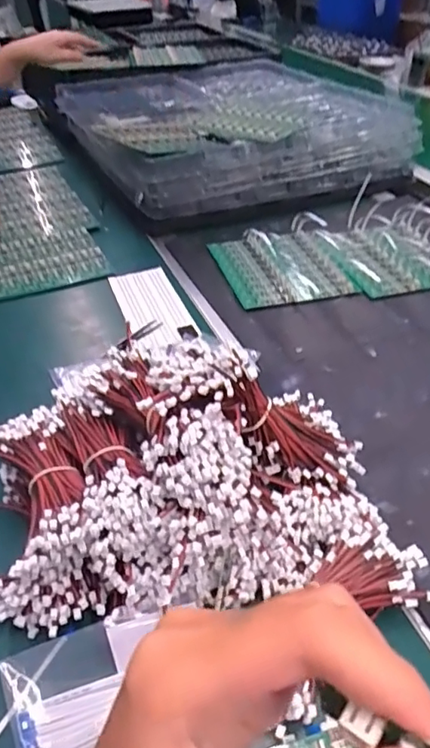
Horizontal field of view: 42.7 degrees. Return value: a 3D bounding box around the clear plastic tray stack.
[{"bbox_3d":[0.014,-0.527,1.183,0.586,0.155,0.675,-17,43,-18],"label":"clear plastic tray stack"}]

